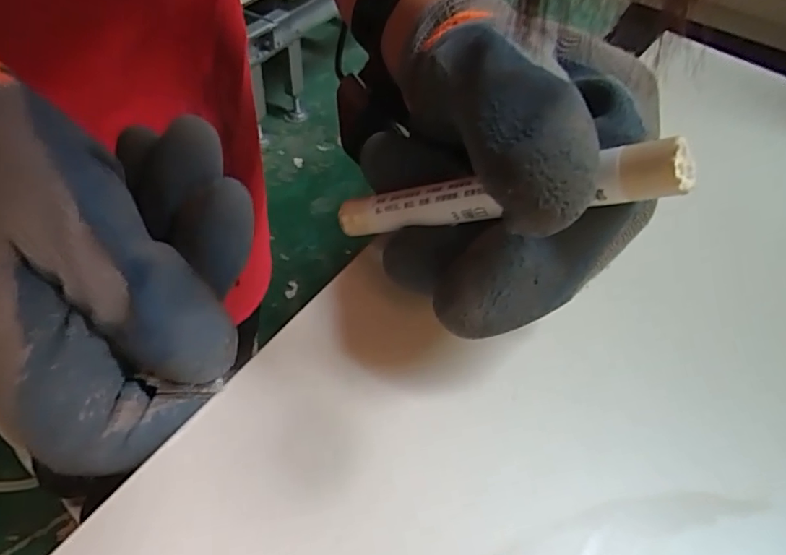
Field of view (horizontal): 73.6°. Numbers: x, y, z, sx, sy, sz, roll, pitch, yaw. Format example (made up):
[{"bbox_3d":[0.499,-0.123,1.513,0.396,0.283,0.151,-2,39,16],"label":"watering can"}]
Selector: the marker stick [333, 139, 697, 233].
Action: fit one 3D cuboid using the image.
[{"bbox_3d":[0.023,-0.021,0.143,0.105,0.011,0.008,-2,38,43],"label":"marker stick"}]

